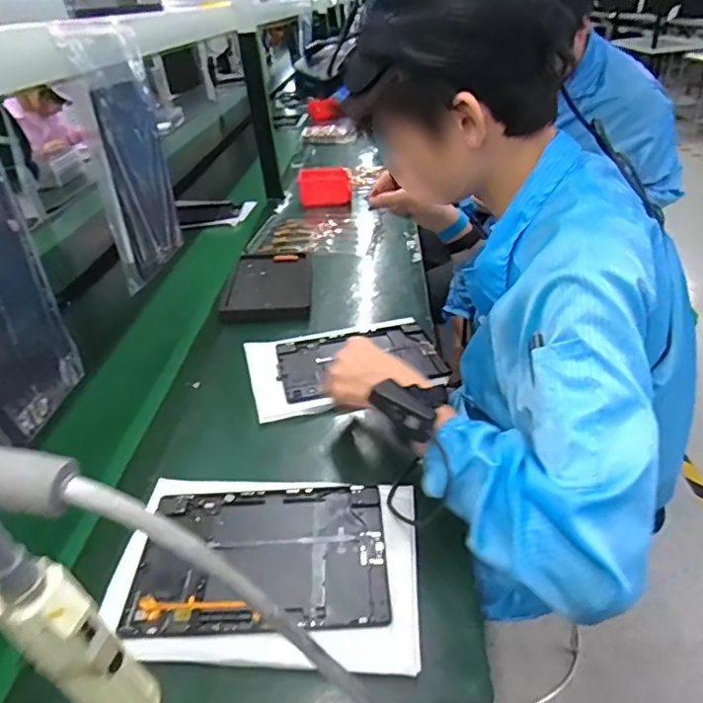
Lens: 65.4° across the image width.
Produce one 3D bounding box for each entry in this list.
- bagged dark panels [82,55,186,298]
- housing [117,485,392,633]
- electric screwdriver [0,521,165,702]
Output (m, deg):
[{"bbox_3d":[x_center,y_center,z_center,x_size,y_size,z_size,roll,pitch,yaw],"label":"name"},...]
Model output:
[{"bbox_3d":[-0.280,-0.234,0.724,0.015,0.256,0.174,0,31,6],"label":"bagged dark panels"},{"bbox_3d":[-0.085,0.199,0.534,0.233,0.013,0.152,-3,34,-1],"label":"housing"},{"bbox_3d":[-0.137,0.148,0.276,0.038,0.187,0.028,-32,42,-33],"label":"electric screwdriver"}]

